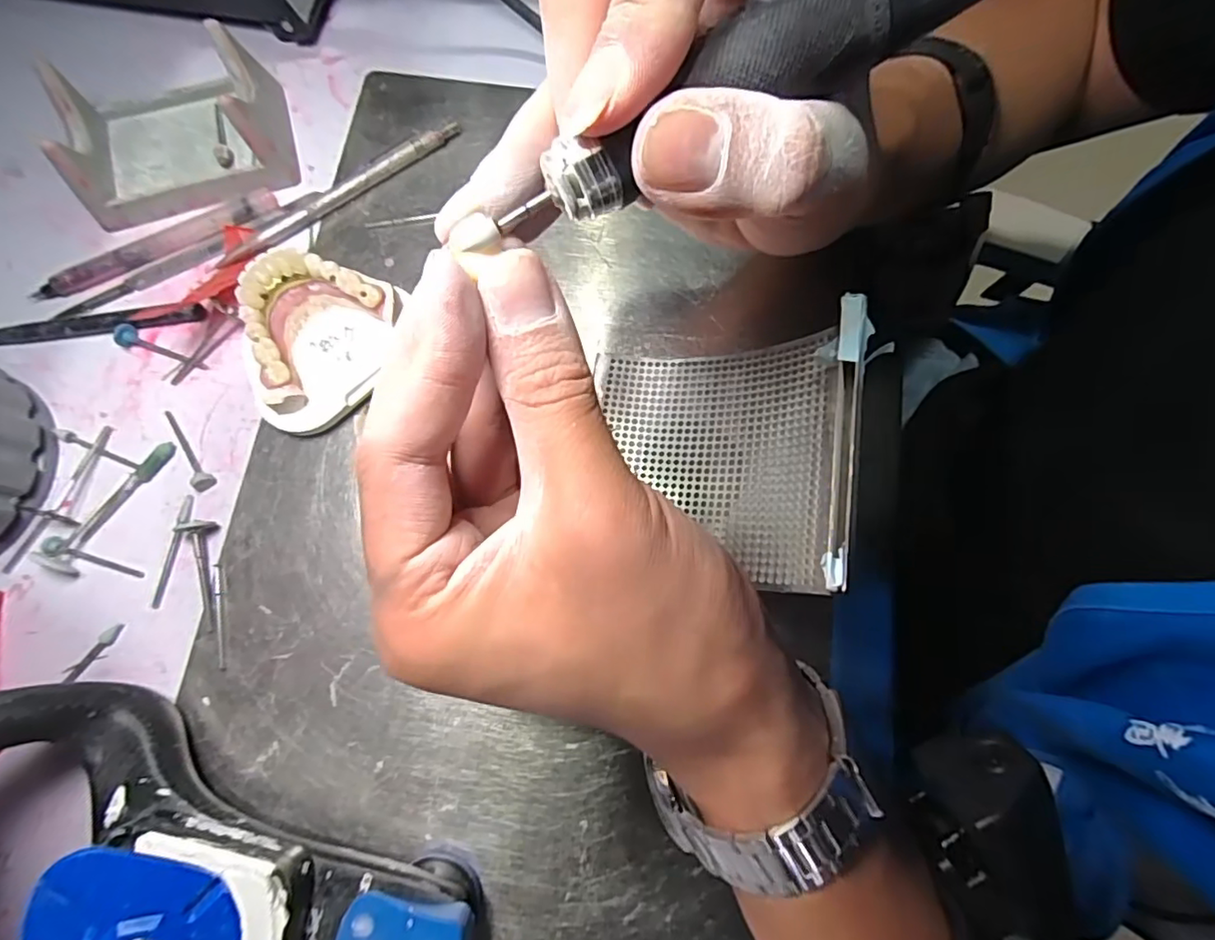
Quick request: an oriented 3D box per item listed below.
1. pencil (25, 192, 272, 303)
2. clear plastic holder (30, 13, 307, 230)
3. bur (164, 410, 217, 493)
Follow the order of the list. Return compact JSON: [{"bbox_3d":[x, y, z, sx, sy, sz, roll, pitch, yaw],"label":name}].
[{"bbox_3d":[-0.221,-0.110,0.280,0.117,0.006,0.012,-27,78,-6],"label":"pencil"},{"bbox_3d":[-0.212,-0.170,0.280,0.099,0.038,0.071,-16,77,-3],"label":"clear plastic holder"},{"bbox_3d":[-0.193,-0.009,0.259,0.008,0.007,0.045,-36,79,-8],"label":"bur"}]

